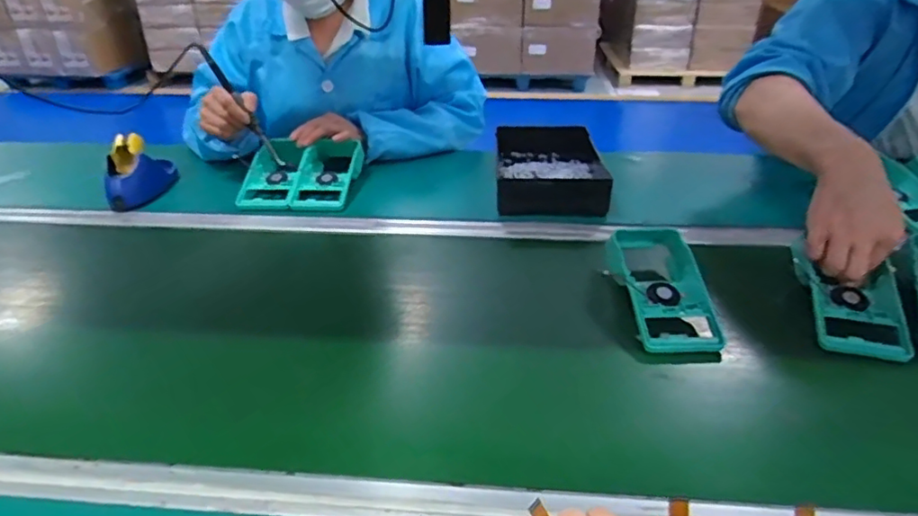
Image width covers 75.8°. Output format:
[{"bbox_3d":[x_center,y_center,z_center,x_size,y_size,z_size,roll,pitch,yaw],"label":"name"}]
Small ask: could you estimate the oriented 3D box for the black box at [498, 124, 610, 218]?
[{"bbox_3d":[0.138,-0.144,0.935,0.178,0.053,0.255,1,30,3],"label":"black box"}]

